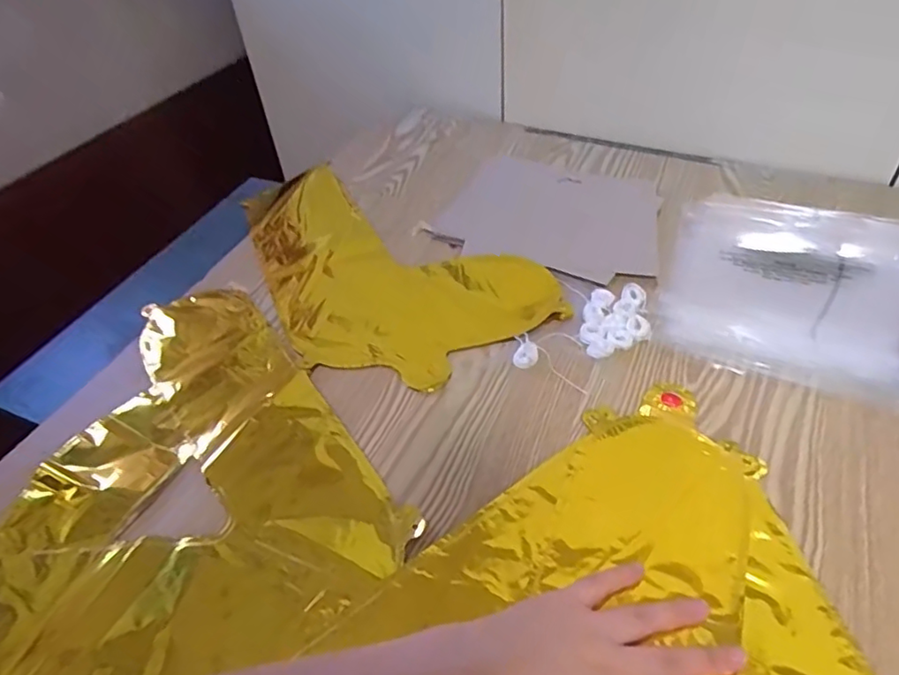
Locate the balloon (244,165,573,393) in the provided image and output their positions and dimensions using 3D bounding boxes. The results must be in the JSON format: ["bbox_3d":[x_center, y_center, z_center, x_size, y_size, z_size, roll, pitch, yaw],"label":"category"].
[{"bbox_3d":[-0.091,-0.081,0.618,0.216,0.018,0.385,-31,50,-24],"label":"balloon"}]

